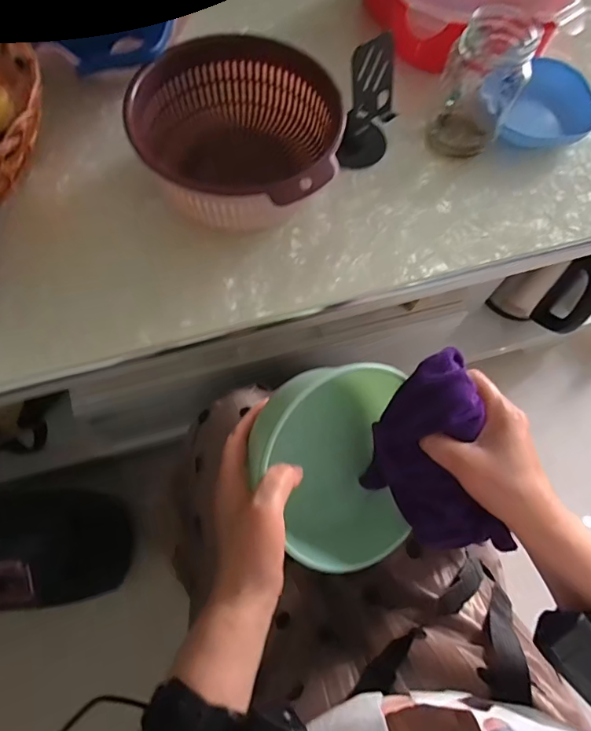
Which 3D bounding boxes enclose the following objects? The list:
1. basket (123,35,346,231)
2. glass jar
[{"bbox_3d":[-0.055,-0.236,0.455,0.193,0.111,0.199,4,69,-1],"label":"basket"},{"bbox_3d":[0.197,-0.296,0.482,0.078,0.129,0.083,1,69,-2],"label":"glass jar"}]

